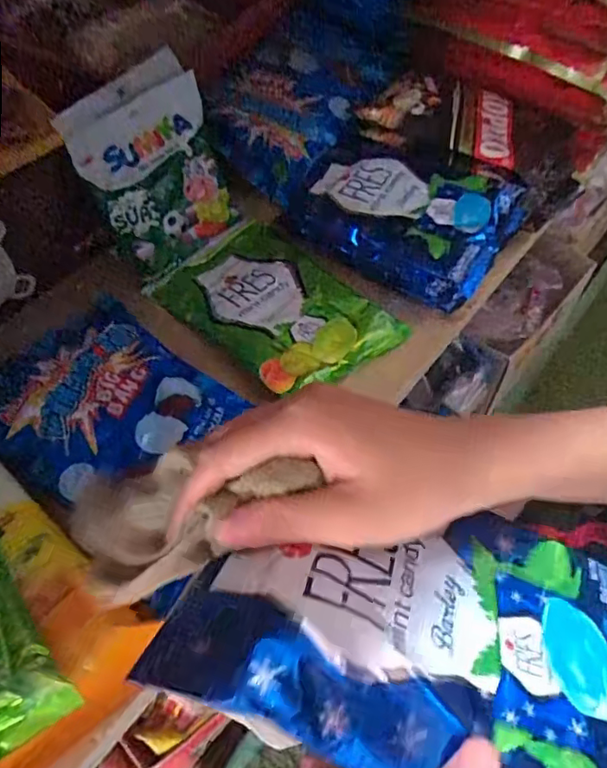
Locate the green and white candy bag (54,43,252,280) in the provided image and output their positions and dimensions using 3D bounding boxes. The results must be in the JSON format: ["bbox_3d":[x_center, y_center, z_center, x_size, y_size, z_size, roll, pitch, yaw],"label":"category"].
[{"bbox_3d":[-0.135,-0.198,0.539,0.129,0.163,0.022,-38,29,-22],"label":"green and white candy bag"}]

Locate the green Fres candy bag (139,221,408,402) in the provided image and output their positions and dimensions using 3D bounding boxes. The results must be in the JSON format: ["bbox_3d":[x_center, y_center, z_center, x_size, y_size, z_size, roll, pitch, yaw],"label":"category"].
[{"bbox_3d":[-0.026,-0.072,0.537,0.215,0.026,0.139,37,65,24],"label":"green Fres candy bag"}]

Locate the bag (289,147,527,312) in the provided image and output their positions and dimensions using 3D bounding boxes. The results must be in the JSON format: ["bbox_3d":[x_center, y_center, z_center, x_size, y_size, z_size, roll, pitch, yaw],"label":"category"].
[{"bbox_3d":[0.087,-0.163,0.557,0.211,0.047,0.150,20,60,15],"label":"bag"}]

